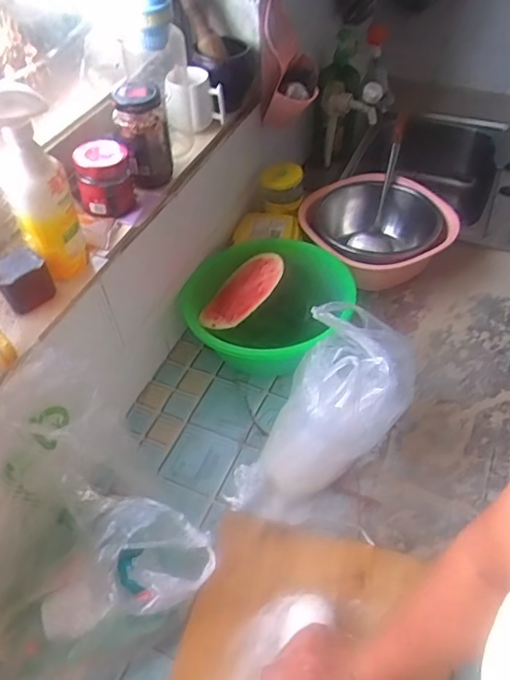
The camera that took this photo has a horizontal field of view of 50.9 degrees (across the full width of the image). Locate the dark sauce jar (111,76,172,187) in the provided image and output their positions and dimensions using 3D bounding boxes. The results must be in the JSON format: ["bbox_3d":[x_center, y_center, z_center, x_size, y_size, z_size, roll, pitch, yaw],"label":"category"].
[{"bbox_3d":[-0.155,-0.287,0.751,0.061,0.124,0.070,-8,49,-4],"label":"dark sauce jar"}]

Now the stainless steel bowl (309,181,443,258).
[{"bbox_3d":[0.228,-0.206,1.051,0.234,0.099,0.231,-1,49,2],"label":"stainless steel bowl"}]

